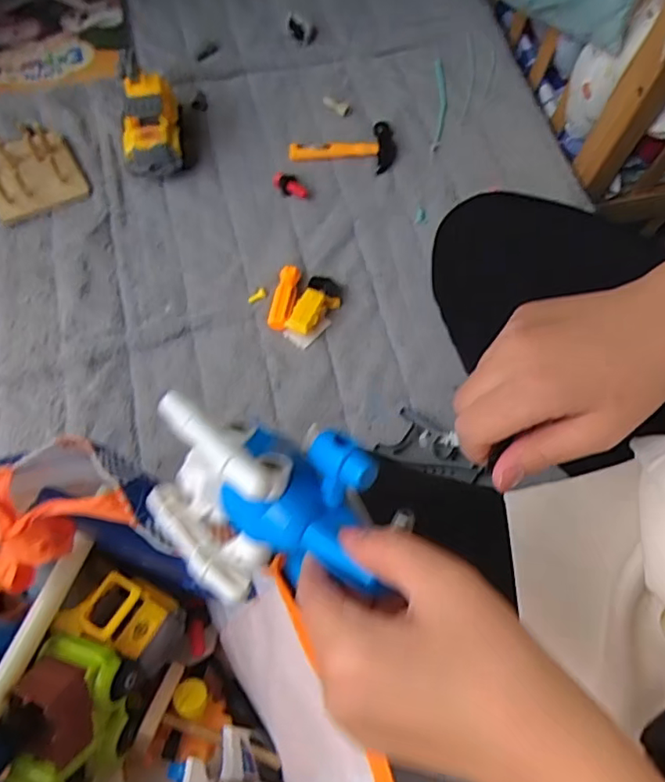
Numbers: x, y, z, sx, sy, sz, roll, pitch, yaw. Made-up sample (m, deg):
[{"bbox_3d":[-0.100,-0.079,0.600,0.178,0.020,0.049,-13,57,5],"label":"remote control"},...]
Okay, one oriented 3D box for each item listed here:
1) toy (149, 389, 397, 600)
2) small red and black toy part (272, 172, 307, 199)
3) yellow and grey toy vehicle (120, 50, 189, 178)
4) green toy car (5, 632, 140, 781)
[{"bbox_3d":[-0.042,0.057,0.291,0.144,0.070,0.089,6,78,26],"label":"toy"},{"bbox_3d":[-0.058,-0.271,0.750,0.062,0.016,0.024,35,74,23],"label":"small red and black toy part"},{"bbox_3d":[-0.229,-0.349,0.733,0.075,0.080,0.134,-5,70,-5],"label":"yellow and grey toy vehicle"},{"bbox_3d":[-0.185,0.226,0.410,0.073,0.075,0.093,5,67,1],"label":"green toy car"}]

